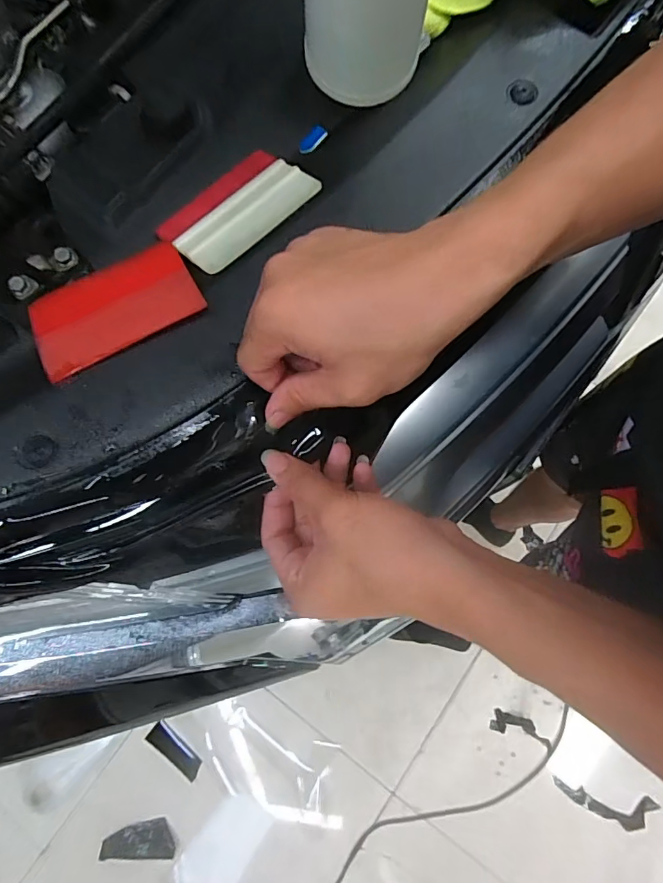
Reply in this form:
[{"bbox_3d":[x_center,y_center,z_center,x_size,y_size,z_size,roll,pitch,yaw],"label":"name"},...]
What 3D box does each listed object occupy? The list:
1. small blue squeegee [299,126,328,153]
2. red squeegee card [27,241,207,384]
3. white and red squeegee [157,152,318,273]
[{"bbox_3d":[-0.014,-0.229,0.358,0.024,0.007,0.010,-42,81,-8],"label":"small blue squeegee"},{"bbox_3d":[-0.138,-0.088,0.299,0.100,0.004,0.076,-27,62,-7],"label":"red squeegee card"},{"bbox_3d":[-0.065,-0.160,0.328,0.101,0.014,0.072,-44,64,-11],"label":"white and red squeegee"}]

